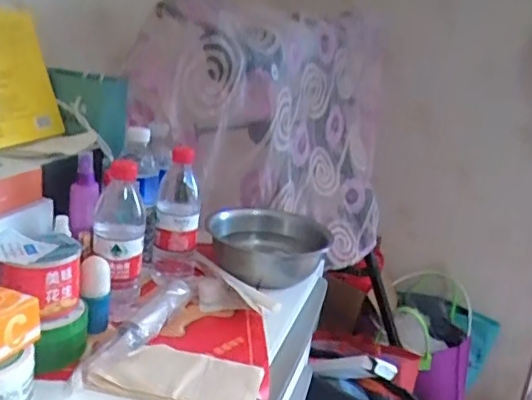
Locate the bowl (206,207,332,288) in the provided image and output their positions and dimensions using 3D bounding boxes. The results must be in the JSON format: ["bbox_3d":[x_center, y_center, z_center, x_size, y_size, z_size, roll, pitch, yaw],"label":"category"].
[{"bbox_3d":[0.000,0.073,0.918,0.189,0.064,0.201,6,18,-2],"label":"bowl"}]

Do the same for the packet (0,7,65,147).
[{"bbox_3d":[-0.342,-0.168,0.749,0.019,0.181,0.139,-5,19,24],"label":"packet"}]

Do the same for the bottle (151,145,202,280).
[{"bbox_3d":[-0.129,0.023,0.820,0.061,0.192,0.051,5,18,-6],"label":"bottle"}]

